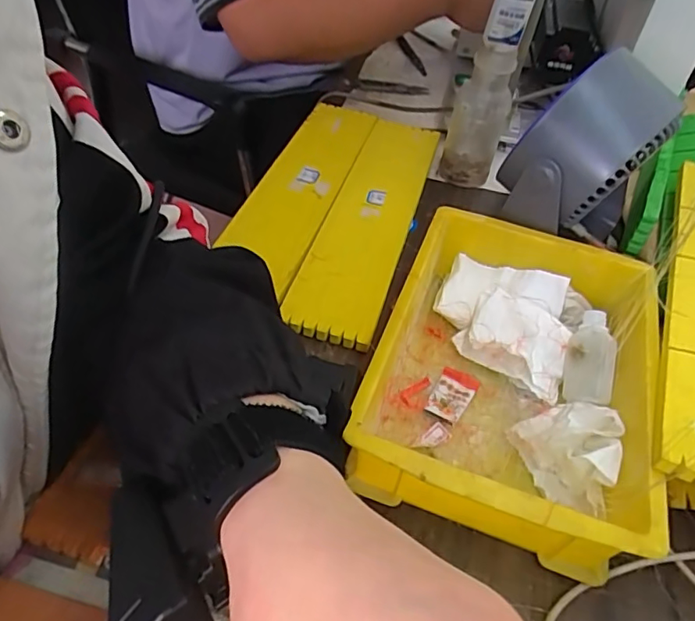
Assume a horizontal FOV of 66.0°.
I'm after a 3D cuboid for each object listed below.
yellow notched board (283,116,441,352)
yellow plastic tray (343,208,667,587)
[{"bbox_3d":[0.028,-0.109,0.549,0.082,0.005,0.363,14,48,8],"label":"yellow notched board"},{"bbox_3d":[0.117,0.036,0.385,0.172,0.065,0.245,18,49,11],"label":"yellow plastic tray"}]

